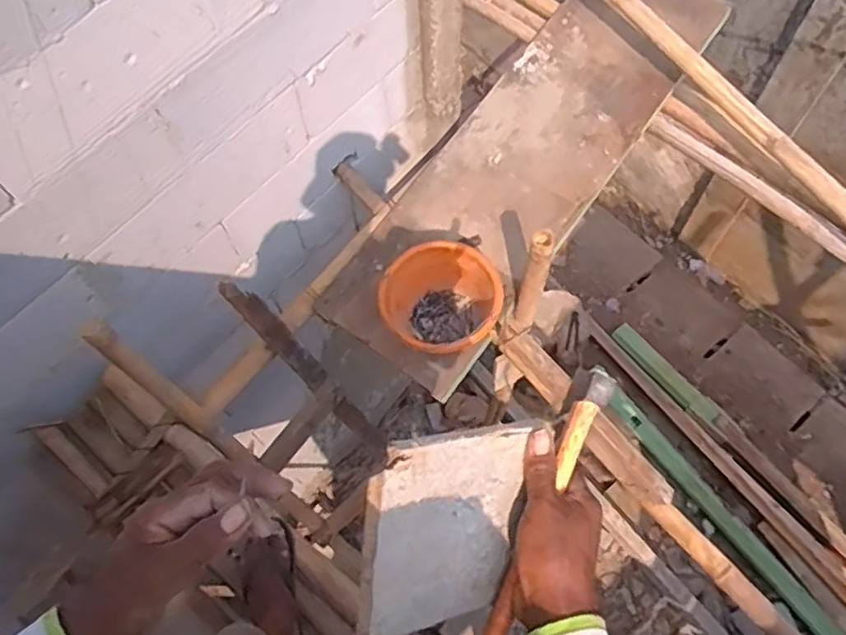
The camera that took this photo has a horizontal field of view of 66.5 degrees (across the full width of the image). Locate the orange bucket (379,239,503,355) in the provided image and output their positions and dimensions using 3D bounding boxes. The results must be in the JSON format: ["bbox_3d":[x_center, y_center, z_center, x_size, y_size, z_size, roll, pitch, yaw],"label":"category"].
[{"bbox_3d":[0.037,-0.019,1.451,0.248,0.213,0.242,0,64,1],"label":"orange bucket"}]

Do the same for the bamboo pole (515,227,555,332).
[{"bbox_3d":[0.241,-0.084,1.399,0.055,0.331,0.058,17,66,9],"label":"bamboo pole"}]

